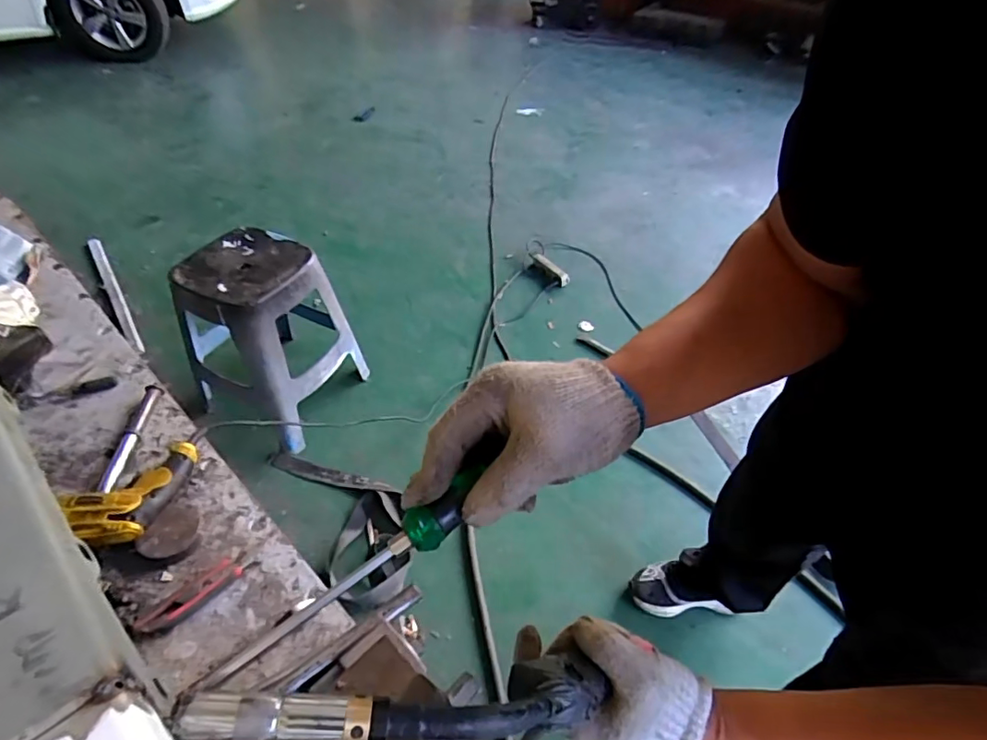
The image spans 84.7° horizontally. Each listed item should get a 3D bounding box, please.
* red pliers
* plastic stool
[{"bbox_3d":[-0.388,0.291,0.712,0.042,0.022,0.143,33,53,26],"label":"red pliers"},{"bbox_3d":[-0.621,-0.088,1.482,0.352,0.459,0.312,19,48,16],"label":"plastic stool"}]

